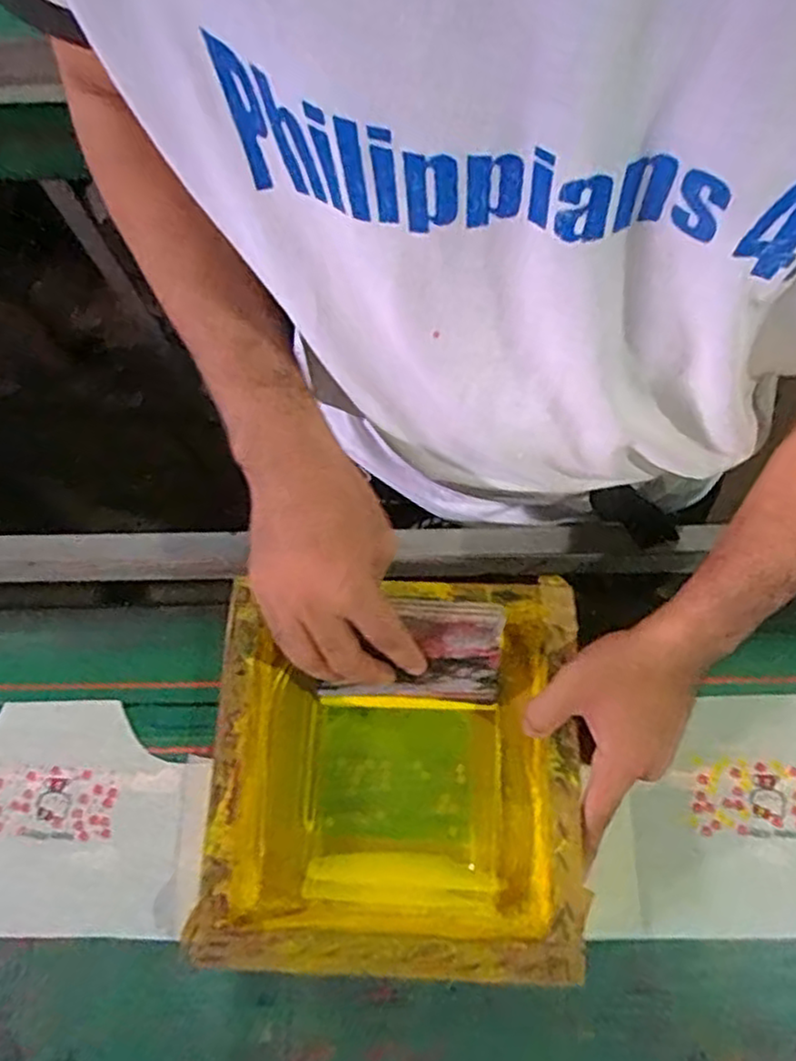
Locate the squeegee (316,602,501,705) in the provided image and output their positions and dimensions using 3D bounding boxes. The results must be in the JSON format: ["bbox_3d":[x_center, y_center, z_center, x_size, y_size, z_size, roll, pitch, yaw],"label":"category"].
[{"bbox_3d":[0.005,0.087,0.467,0.121,0.112,0.013,3,42,6],"label":"squeegee"}]

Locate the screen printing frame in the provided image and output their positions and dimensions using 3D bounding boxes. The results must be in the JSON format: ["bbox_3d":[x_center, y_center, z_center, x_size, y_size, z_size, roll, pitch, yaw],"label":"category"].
[{"bbox_3d":[-0.005,0.157,0.484,0.242,0.056,0.243,2,74,2],"label":"screen printing frame"}]

